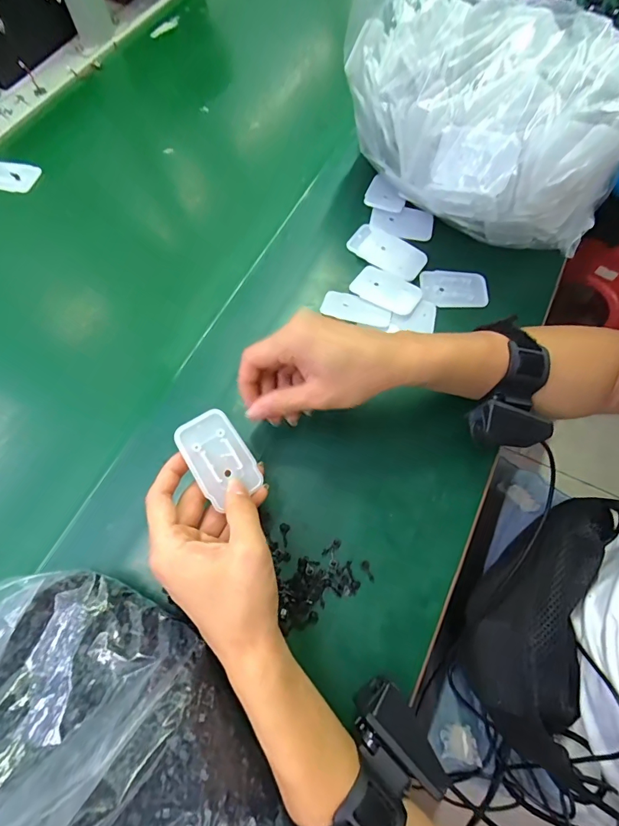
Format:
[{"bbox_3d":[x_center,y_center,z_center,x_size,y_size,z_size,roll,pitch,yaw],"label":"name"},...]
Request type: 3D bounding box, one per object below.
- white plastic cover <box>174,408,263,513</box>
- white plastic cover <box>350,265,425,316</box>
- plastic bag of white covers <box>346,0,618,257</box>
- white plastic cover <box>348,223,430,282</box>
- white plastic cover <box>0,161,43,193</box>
[{"bbox_3d":[-0.066,0.032,0.294,0.043,0.004,0.066,-36,98,-33],"label":"white plastic cover"},{"bbox_3d":[0.079,-0.126,0.418,0.068,0.009,0.045,32,71,12],"label":"white plastic cover"},{"bbox_3d":[0.157,-0.272,0.373,0.277,0.190,0.157,26,70,10],"label":"plastic bag of white covers"},{"bbox_3d":[0.083,-0.174,0.431,0.082,0.004,0.042,38,72,14],"label":"white plastic cover"},{"bbox_3d":[-0.362,-0.286,0.489,0.061,0.006,0.042,11,74,-5],"label":"white plastic cover"}]

